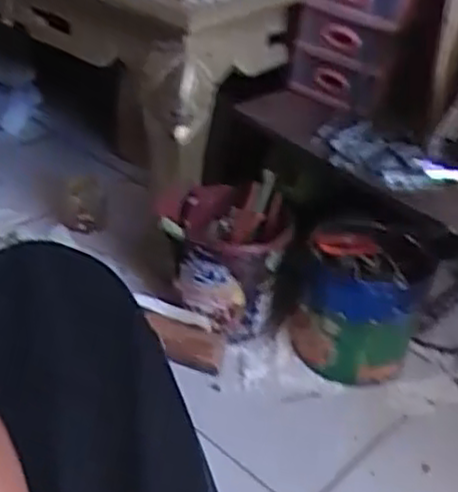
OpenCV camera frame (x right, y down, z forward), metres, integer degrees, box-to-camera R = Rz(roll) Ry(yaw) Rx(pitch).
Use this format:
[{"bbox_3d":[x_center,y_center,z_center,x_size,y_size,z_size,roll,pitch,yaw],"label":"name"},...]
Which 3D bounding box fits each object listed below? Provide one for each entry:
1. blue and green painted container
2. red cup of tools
[{"bbox_3d":[0.158,0.070,0.904,0.145,0.154,0.139,14,35,12],"label":"blue and green painted container"},{"bbox_3d":[-0.007,0.018,0.929,0.138,0.189,0.135,4,34,-3],"label":"red cup of tools"}]

